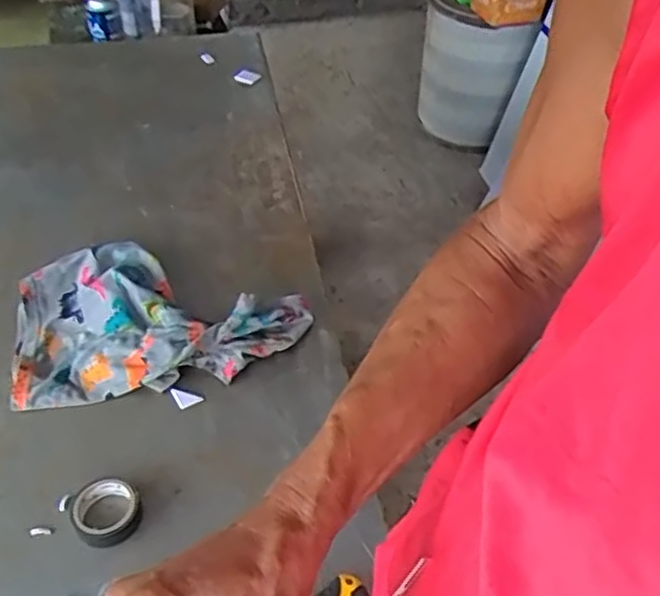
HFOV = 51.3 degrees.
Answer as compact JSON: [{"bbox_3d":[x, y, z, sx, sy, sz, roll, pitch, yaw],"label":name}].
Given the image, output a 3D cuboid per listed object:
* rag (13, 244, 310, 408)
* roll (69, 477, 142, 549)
[{"bbox_3d":[-0.174,0.014,0.715,0.295,0.041,0.184,-7,45,-9],"label":"rag"},{"bbox_3d":[-0.181,0.172,0.557,0.052,0.017,0.057,1,44,-1],"label":"roll"}]

